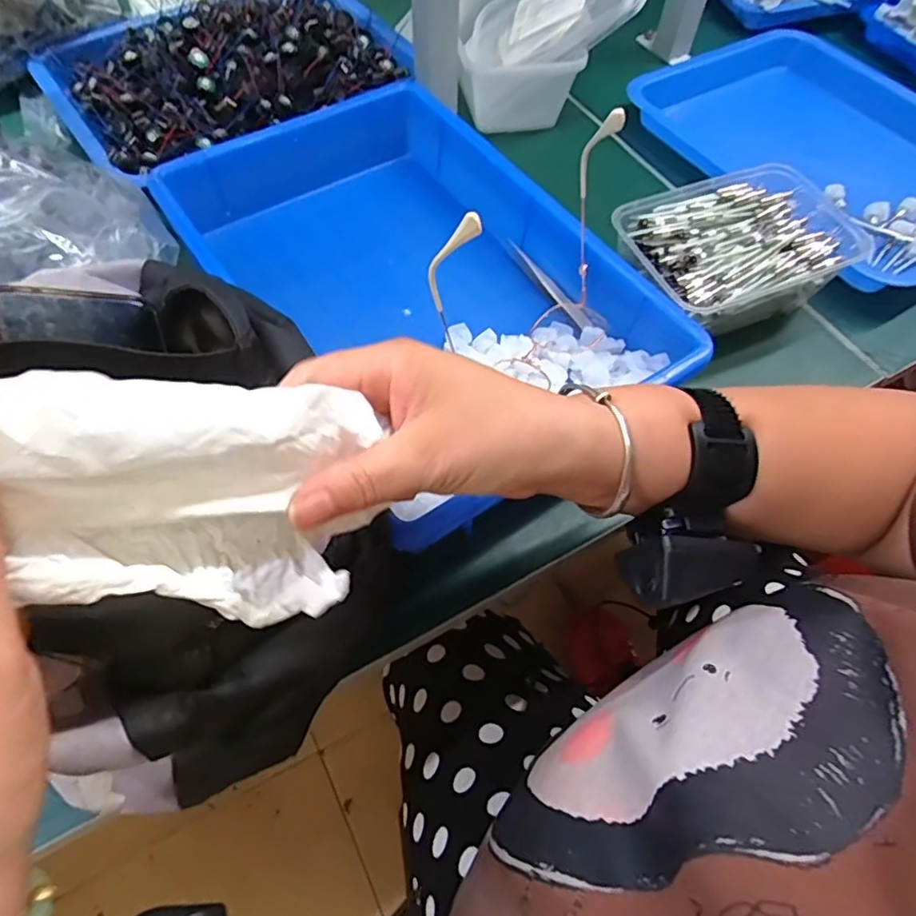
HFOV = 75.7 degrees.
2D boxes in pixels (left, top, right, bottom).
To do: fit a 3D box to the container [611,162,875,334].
[{"bbox_3d":[0.212,-0.158,0.460,0.182,0.052,0.119,-26,64,-16],"label":"container"}]

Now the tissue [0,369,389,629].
[{"bbox_3d":[-0.094,0.017,0.203,0.130,0.088,0.031,3,25,-42],"label":"tissue"}]

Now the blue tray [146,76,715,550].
[{"bbox_3d":[-0.041,-0.139,0.448,0.233,0.072,0.353,-32,66,-19],"label":"blue tray"}]

